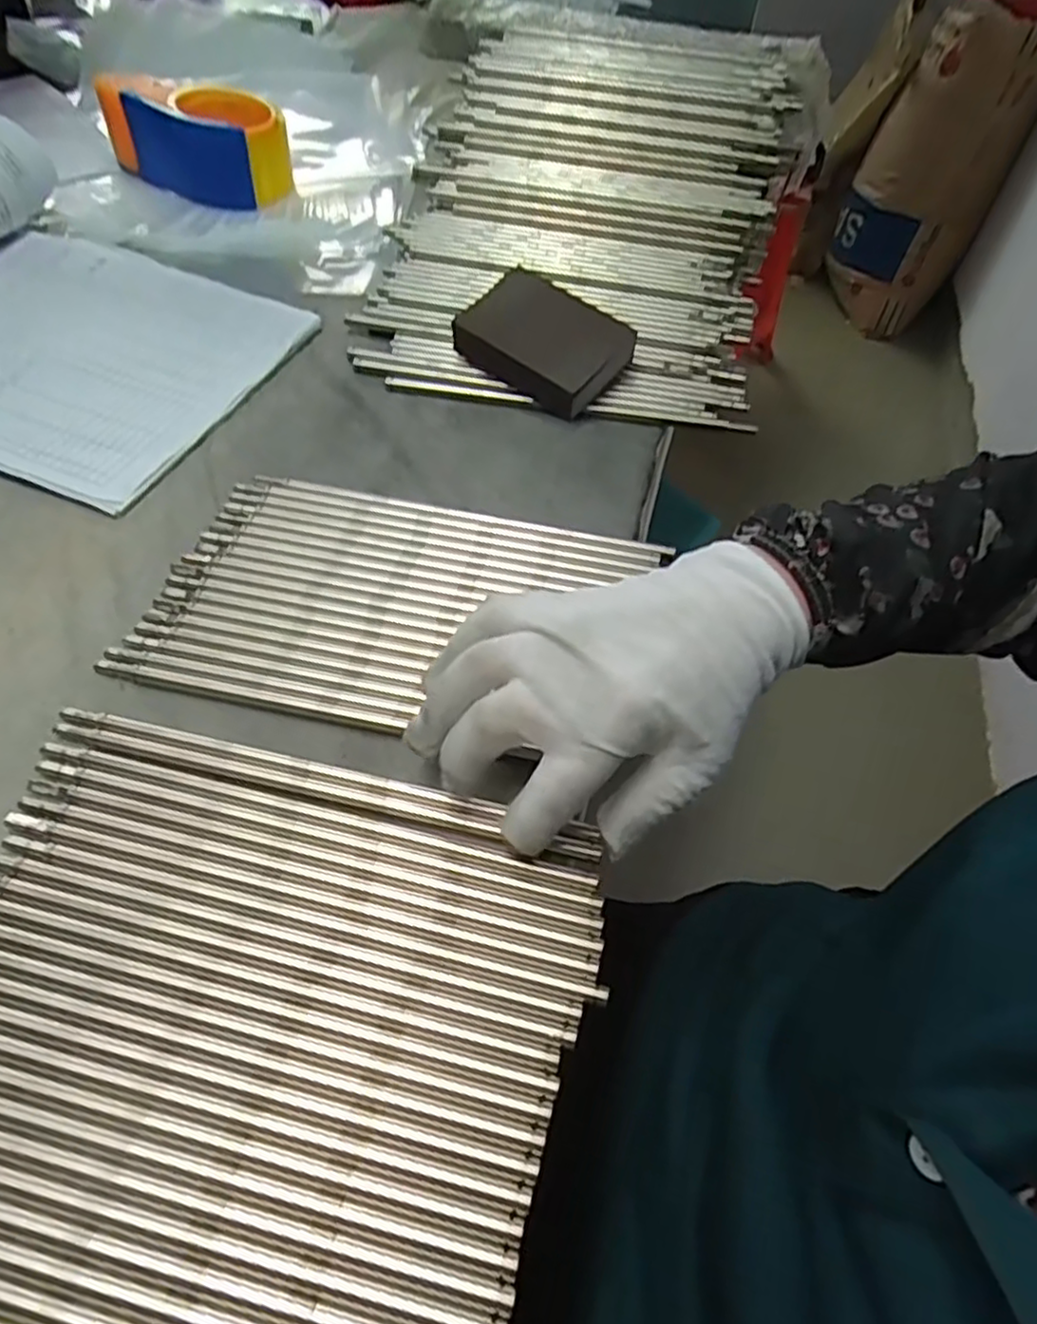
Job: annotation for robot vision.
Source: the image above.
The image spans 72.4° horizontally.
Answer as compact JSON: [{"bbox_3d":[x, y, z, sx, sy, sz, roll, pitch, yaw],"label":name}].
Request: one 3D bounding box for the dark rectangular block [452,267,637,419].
[{"bbox_3d":[0.015,-0.205,0.454,0.101,0.030,0.072,33,69,17],"label":"dark rectangular block"}]

